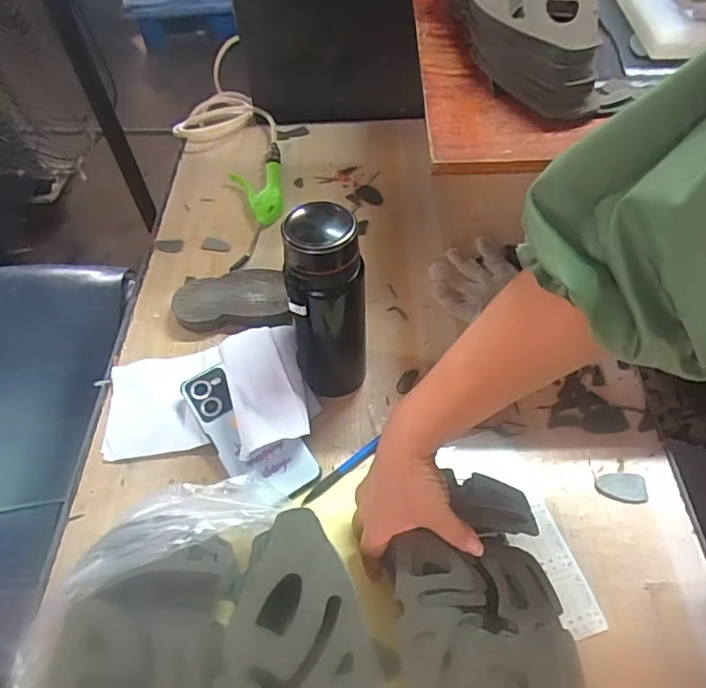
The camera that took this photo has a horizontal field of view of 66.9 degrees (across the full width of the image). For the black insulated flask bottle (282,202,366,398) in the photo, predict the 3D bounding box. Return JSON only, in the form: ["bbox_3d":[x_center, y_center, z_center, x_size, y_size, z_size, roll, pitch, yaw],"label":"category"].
[{"bbox_3d":[-0.023,-0.029,0.527,0.072,0.229,0.078,-4,54,0],"label":"black insulated flask bottle"}]

